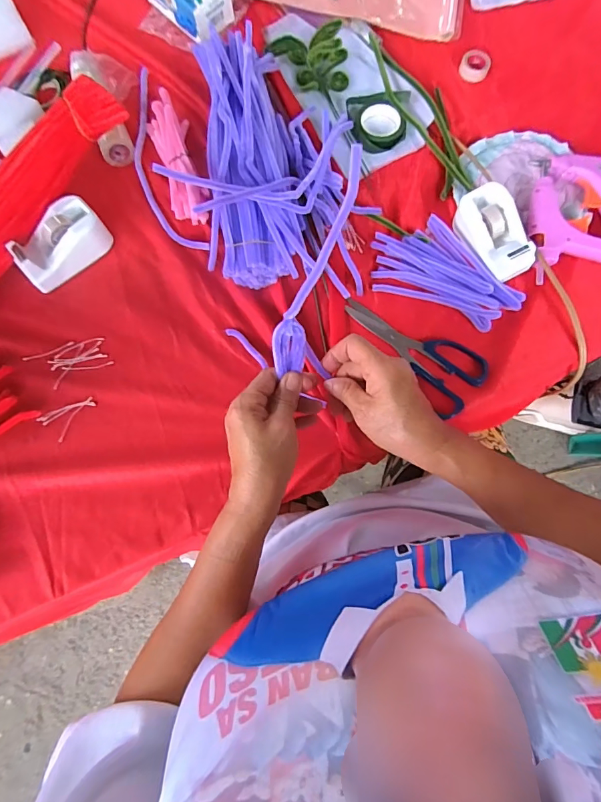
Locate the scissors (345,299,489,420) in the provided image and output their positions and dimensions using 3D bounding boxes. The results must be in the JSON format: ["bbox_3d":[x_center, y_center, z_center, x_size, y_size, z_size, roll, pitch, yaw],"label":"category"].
[{"bbox_3d":[0.125,-0.064,0.444,0.070,0.012,0.166,-43,81,-7],"label":"scissors"}]

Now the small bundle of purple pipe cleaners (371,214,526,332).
[{"bbox_3d":[0.166,-0.149,0.459,0.167,0.019,0.097,23,80,5],"label":"small bundle of purple pipe cleaners"}]

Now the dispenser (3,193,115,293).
[{"bbox_3d":[-0.259,-0.168,0.441,0.100,0.044,0.050,-43,81,-7],"label":"dispenser"}]

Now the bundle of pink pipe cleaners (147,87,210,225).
[{"bbox_3d":[-0.143,-0.282,0.473,0.045,0.032,0.162,-17,79,-3],"label":"bundle of pink pipe cleaners"}]

